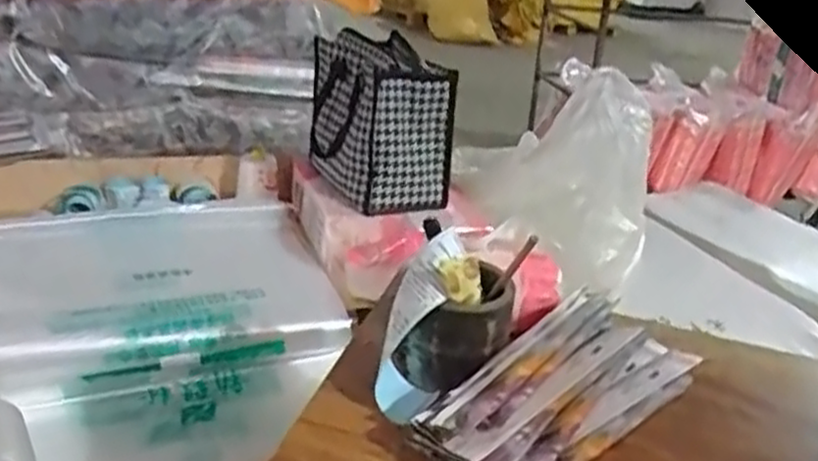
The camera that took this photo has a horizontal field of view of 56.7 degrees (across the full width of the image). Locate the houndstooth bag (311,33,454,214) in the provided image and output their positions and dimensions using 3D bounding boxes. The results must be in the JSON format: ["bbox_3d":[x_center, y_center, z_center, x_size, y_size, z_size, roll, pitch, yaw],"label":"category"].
[{"bbox_3d":[-0.052,-0.189,1.276,0.189,0.226,0.265,-3,25,-20],"label":"houndstooth bag"}]

